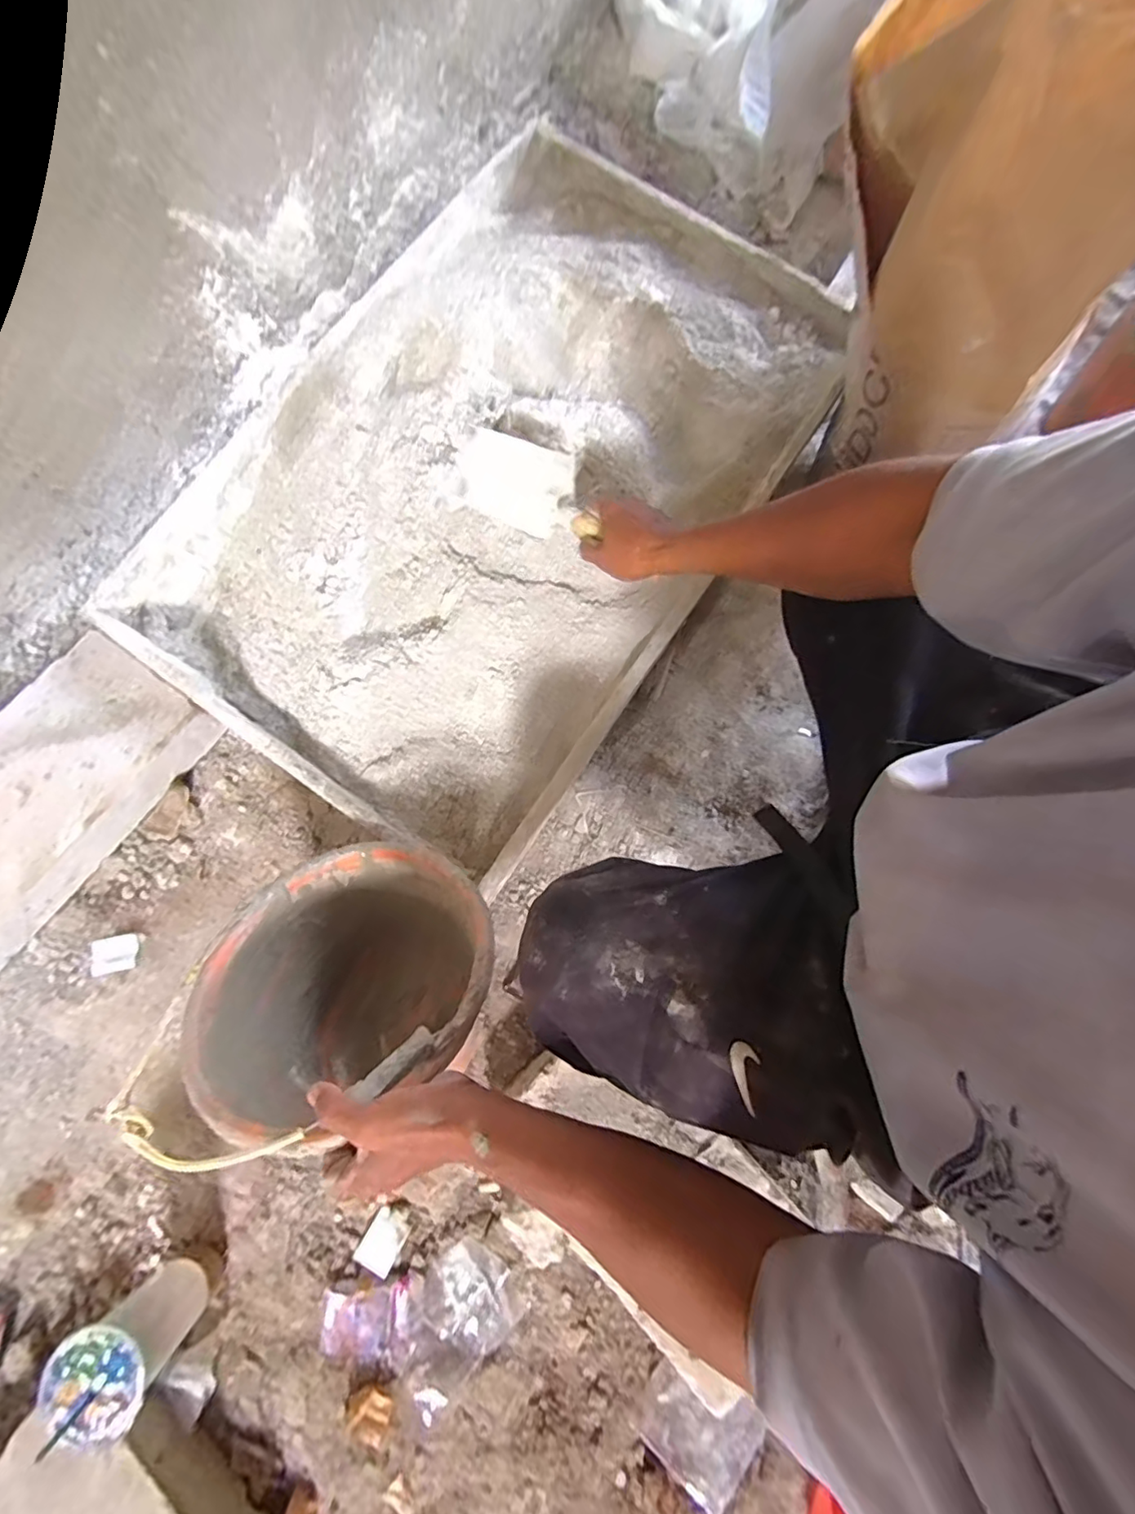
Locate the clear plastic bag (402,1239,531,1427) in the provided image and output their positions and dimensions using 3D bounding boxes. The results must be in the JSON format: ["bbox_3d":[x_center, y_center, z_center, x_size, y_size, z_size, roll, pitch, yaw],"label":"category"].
[{"bbox_3d":[-0.129,0.637,0.629,0.149,0.014,0.101,-43,81,-9],"label":"clear plastic bag"}]

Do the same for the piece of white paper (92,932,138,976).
[{"bbox_3d":[-0.582,0.254,0.718,0.056,0.006,0.046,-15,78,-3],"label":"piece of white paper"}]

